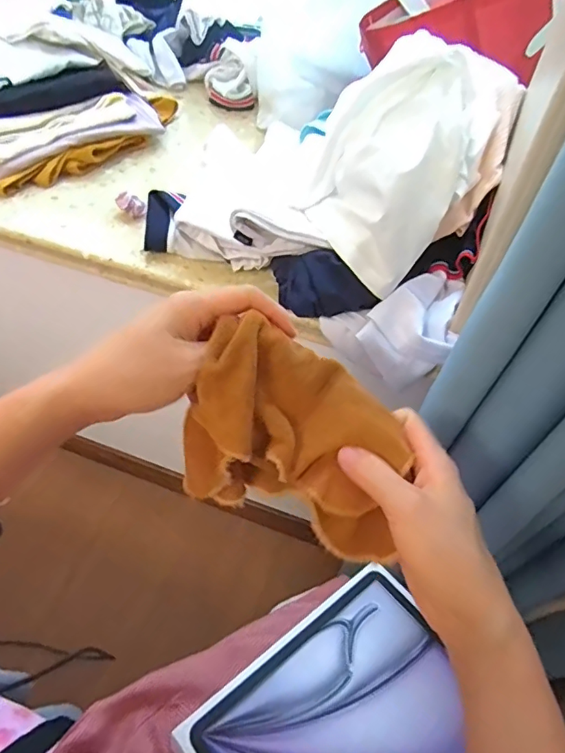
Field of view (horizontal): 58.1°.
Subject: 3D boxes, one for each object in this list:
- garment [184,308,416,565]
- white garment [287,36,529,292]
[{"bbox_3d":[0.015,0.040,0.348,0.150,0.107,0.094,22,55,13],"label":"garment"},{"bbox_3d":[0.135,-0.260,0.587,0.170,0.156,0.274,29,56,18],"label":"white garment"}]

